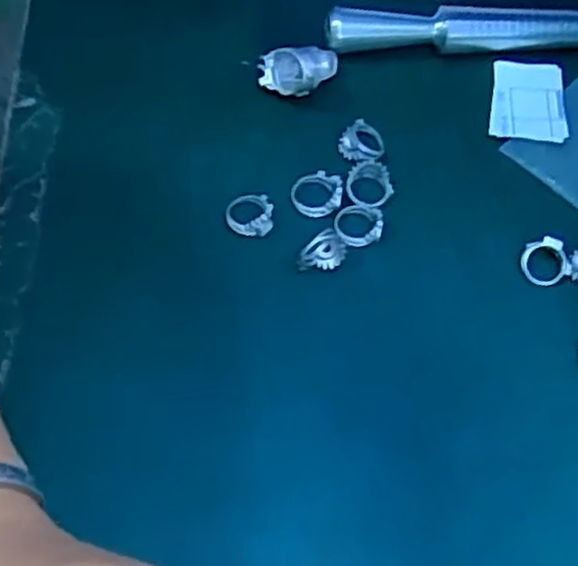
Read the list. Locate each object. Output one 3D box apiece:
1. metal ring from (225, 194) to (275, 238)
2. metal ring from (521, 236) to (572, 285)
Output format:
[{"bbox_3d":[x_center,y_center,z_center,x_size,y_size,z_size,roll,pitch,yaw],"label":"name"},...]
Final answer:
[{"bbox_3d":[-0.018,-0.032,0.354,0.021,0.006,0.020,2,62,-3],"label":"metal ring"},{"bbox_3d":[0.117,-0.011,0.353,0.020,0.010,0.020,2,62,-3],"label":"metal ring"}]

